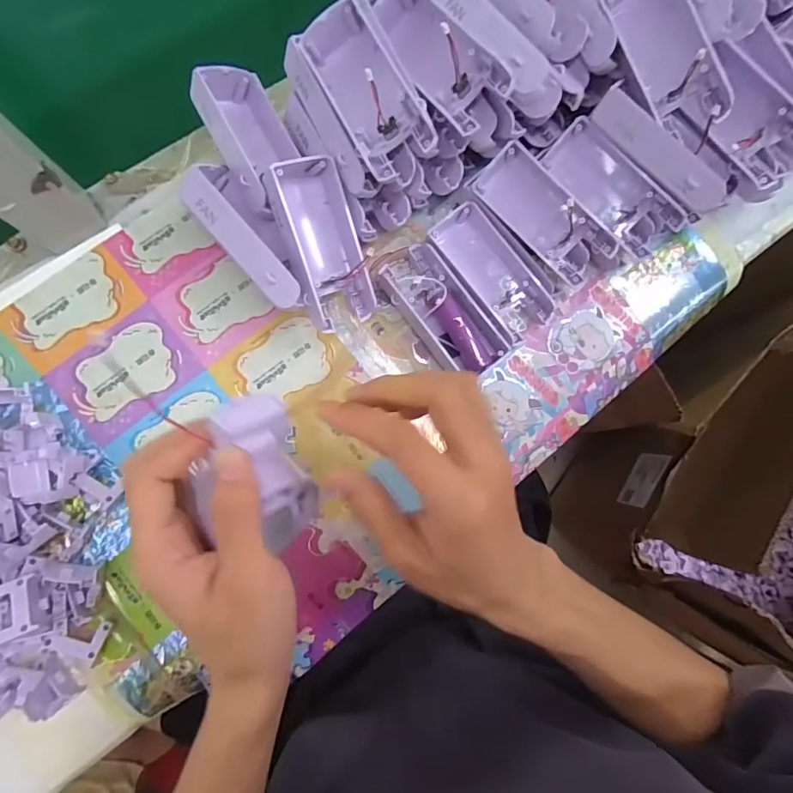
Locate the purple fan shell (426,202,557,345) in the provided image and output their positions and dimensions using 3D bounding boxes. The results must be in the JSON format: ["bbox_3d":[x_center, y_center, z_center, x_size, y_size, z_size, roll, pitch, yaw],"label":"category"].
[{"bbox_3d":[0.072,-0.095,0.371,0.047,0.022,0.107,-38,88,-8],"label":"purple fan shell"}]

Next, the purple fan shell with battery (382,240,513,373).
[{"bbox_3d":[0.035,-0.064,0.365,0.047,0.024,0.106,-41,88,-8],"label":"purple fan shell with battery"}]

